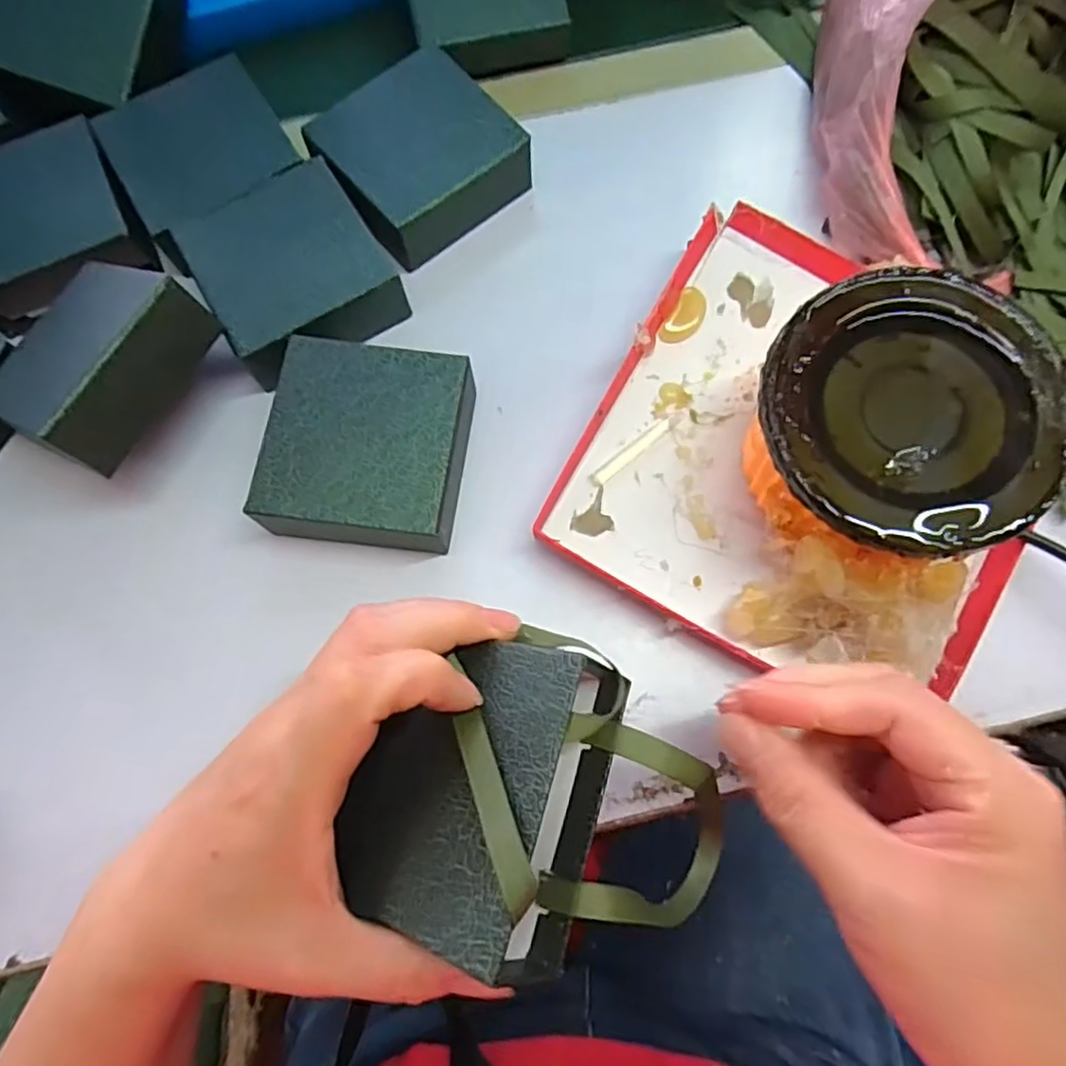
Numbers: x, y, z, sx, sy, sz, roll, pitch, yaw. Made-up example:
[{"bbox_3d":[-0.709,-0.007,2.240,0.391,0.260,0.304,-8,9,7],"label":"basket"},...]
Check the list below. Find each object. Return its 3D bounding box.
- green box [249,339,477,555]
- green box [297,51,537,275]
[{"bbox_3d":[-0.081,-0.042,0.324,0.089,0.035,0.095,9,79,2],"label":"green box"},{"bbox_3d":[-0.063,-0.209,0.379,0.099,0.041,0.104,-37,75,-8],"label":"green box"}]

